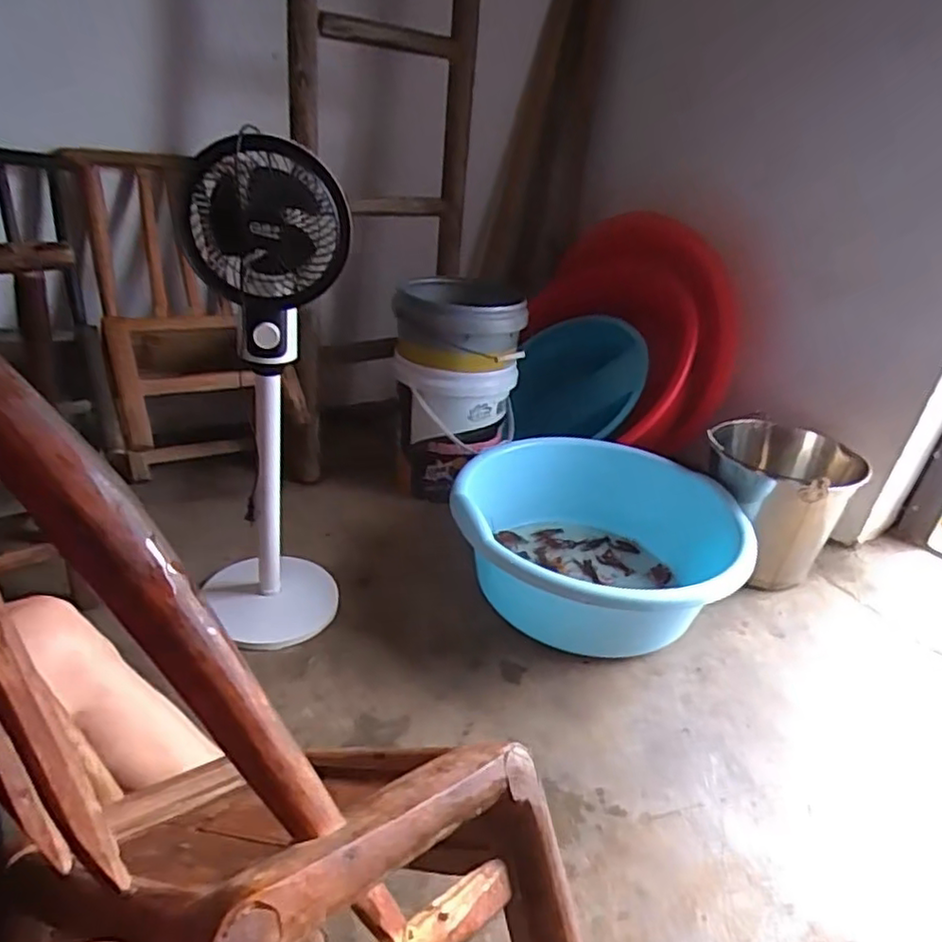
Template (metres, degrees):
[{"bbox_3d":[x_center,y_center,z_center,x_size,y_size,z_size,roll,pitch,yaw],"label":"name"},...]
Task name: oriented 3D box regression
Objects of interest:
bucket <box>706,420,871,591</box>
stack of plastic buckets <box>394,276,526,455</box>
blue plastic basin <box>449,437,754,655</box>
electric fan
[{"bbox_3d":[0.655,0.070,1.448,0.289,0.284,0.262,26,34,27],"label":"bucket"},{"bbox_3d":[-0.032,-0.257,1.490,0.265,0.317,0.296,6,30,-5],"label":"stack of plastic buckets"},{"bbox_3d":[0.242,0.156,1.305,0.538,0.210,0.538,5,30,-3],"label":"blue plastic basin"},{"bbox_3d":[-0.330,-0.075,1.045,0.214,0.822,0.222,-7,33,-21],"label":"electric fan"}]

